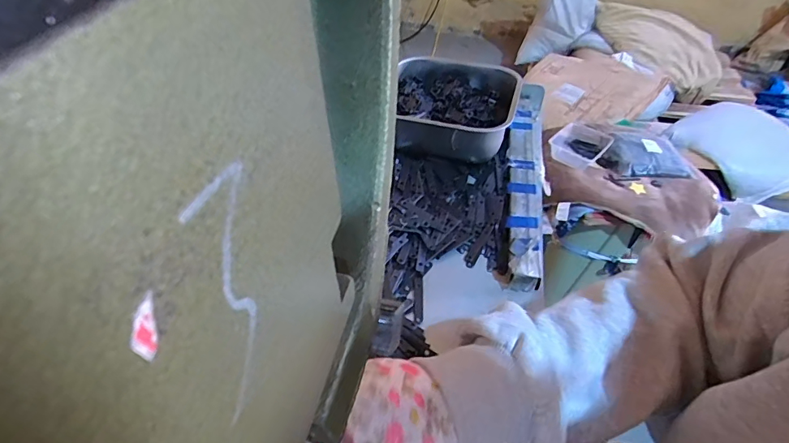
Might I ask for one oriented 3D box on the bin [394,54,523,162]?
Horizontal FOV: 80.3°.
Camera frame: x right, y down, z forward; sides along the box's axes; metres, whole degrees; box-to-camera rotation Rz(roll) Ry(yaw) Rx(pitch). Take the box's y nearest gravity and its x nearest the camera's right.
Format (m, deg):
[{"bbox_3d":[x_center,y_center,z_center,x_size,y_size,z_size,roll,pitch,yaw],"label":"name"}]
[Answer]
[{"bbox_3d":[0.070,-0.153,0.622,0.170,0.059,0.186,14,46,10],"label":"bin"}]

